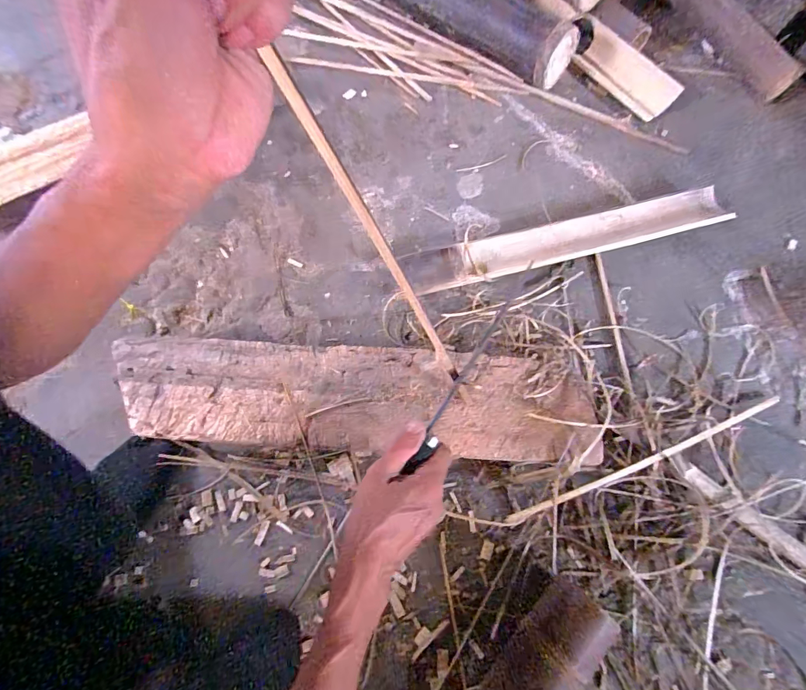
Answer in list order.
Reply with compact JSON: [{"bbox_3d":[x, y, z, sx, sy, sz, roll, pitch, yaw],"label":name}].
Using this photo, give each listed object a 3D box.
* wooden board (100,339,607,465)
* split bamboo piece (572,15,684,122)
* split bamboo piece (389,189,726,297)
[{"bbox_3d":[-0.061,0.063,0.508,0.544,0.053,0.126,3,70,2],"label":"wooden board"},{"bbox_3d":[0.342,-0.430,0.674,0.054,0.053,0.182,-40,75,-12],"label":"split bamboo piece"},{"bbox_3d":[0.217,-0.142,0.590,0.435,0.027,0.060,-12,71,-3],"label":"split bamboo piece"}]

